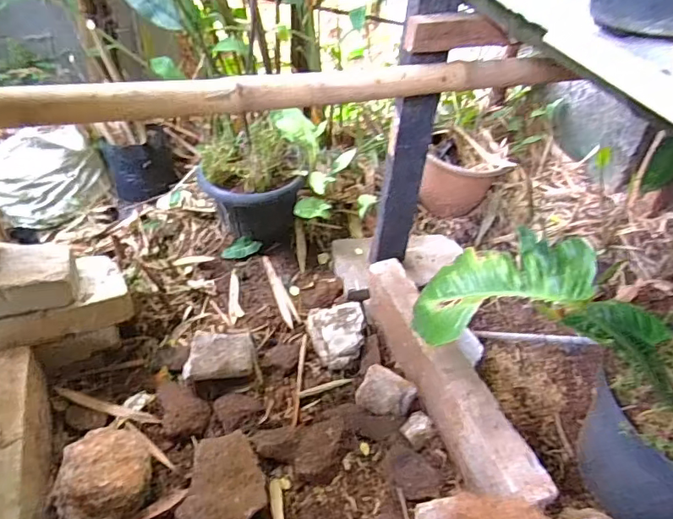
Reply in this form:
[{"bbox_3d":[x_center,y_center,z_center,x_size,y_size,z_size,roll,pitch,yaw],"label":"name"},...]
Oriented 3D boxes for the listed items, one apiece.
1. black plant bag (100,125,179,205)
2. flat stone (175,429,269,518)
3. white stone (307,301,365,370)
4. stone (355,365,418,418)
[{"bbox_3d":[-0.580,-0.282,1.490,0.182,0.153,0.172,-15,43,-23],"label":"black plant bag"},{"bbox_3d":[-0.196,0.403,0.916,0.147,0.040,0.183,7,39,3],"label":"flat stone"},{"bbox_3d":[0.006,0.173,1.171,0.124,0.055,0.160,-7,41,-13],"label":"white stone"},{"bbox_3d":[0.104,0.280,1.049,0.111,0.056,0.076,19,42,17],"label":"stone"}]

